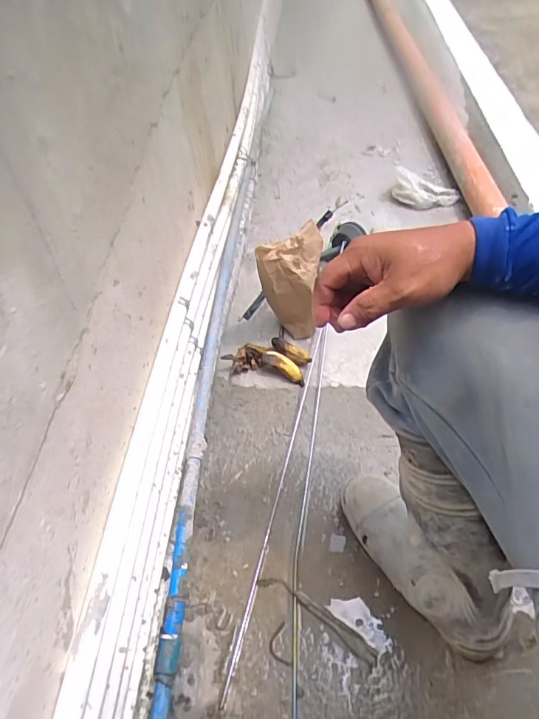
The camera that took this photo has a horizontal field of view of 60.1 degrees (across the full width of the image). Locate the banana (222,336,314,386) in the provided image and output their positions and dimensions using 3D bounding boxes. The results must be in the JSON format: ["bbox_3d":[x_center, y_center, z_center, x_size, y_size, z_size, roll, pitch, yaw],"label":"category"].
[{"bbox_3d":[-0.002,-0.004,0.978,0.171,0.043,0.091,9,51,13],"label":"banana"}]

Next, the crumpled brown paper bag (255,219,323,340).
[{"bbox_3d":[0.045,-0.157,0.972,0.118,0.218,0.095,4,51,9],"label":"crumpled brown paper bag"}]

